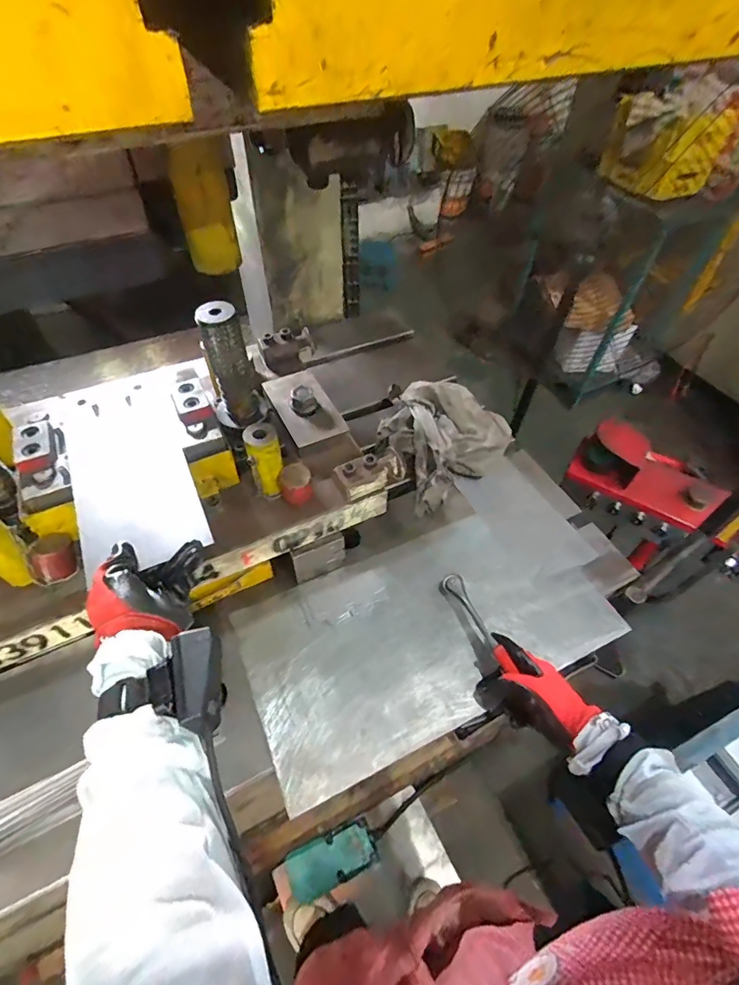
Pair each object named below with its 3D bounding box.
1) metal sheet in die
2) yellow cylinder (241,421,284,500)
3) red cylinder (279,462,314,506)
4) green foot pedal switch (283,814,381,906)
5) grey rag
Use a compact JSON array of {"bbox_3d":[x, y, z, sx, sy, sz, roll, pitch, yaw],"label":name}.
[{"bbox_3d":[-0.268,-0.023,0.528,0.126,0.007,0.246,-20,56,-14],"label":"metal sheet in die"},{"bbox_3d":[-0.131,-0.038,0.586,0.042,0.097,0.038,-11,53,-9],"label":"yellow cylinder"},{"bbox_3d":[-0.093,-0.011,0.590,0.039,0.041,0.037,-8,52,-7],"label":"red cylinder"},{"bbox_3d":[-0.081,0.841,1.066,0.213,0.059,0.100,-4,49,-30],"label":"green foot pedal switch"},{"bbox_3d":[0.121,-0.101,0.814,0.234,0.072,0.191,-33,59,-24],"label":"grey rag"}]

